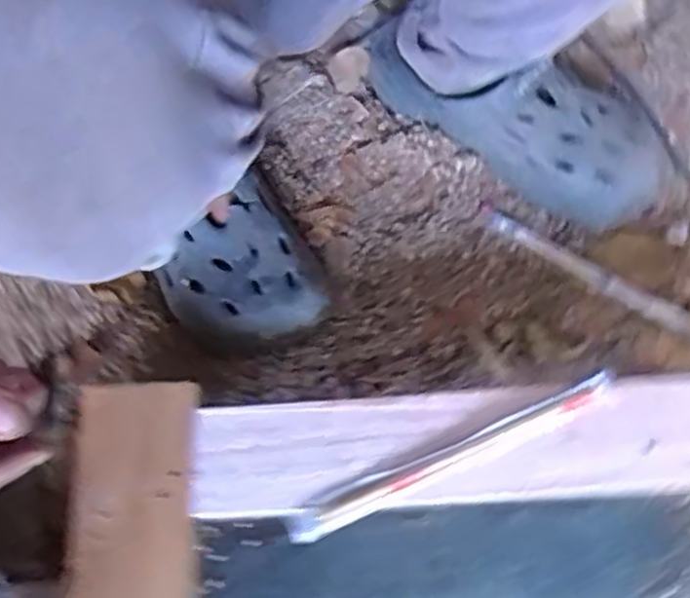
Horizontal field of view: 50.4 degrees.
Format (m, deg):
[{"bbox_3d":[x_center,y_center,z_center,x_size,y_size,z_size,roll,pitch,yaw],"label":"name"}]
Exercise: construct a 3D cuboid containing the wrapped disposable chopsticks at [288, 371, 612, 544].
[{"bbox_3d":[0.070,0.103,0.474,0.223,0.013,0.019,-24,69,-7],"label":"wrapped disposable chopsticks"}]

